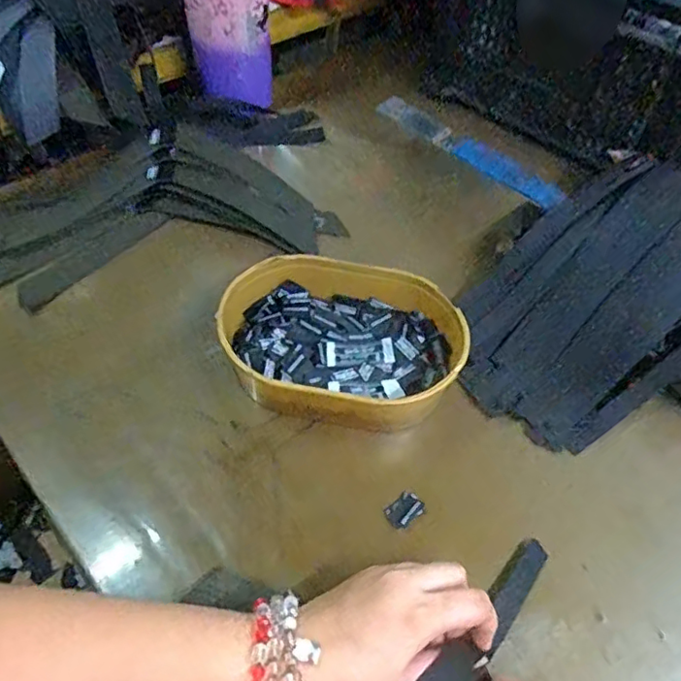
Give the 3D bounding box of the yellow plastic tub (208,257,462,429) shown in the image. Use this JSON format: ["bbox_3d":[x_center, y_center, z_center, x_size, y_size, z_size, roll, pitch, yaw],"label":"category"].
[{"bbox_3d":[0.001,0.004,0.463,0.190,0.067,0.143,4,53,-1],"label":"yellow plastic tub"}]

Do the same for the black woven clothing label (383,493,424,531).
[{"bbox_3d":[0.046,0.123,0.417,0.026,0.008,0.020,-31,58,-20],"label":"black woven clothing label"}]

